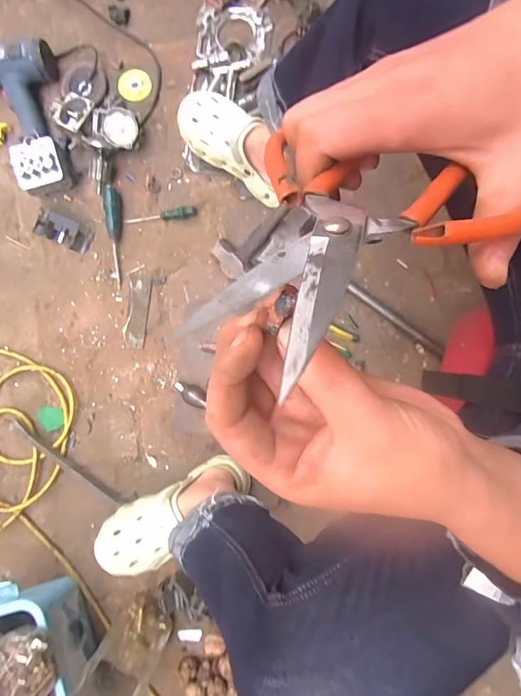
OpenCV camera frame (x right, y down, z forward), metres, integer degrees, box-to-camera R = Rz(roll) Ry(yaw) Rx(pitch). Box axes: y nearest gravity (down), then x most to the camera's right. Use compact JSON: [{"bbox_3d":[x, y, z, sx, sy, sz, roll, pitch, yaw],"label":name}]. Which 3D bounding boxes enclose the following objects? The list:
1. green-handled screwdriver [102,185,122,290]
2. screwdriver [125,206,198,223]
[{"bbox_3d":[-0.276,-0.207,0.774,0.032,0.026,0.184,-2,98,1],"label":"green-handled screwdriver"},{"bbox_3d":[-0.190,-0.252,0.780,0.135,0.017,0.022,-7,86,2],"label":"screwdriver"}]

